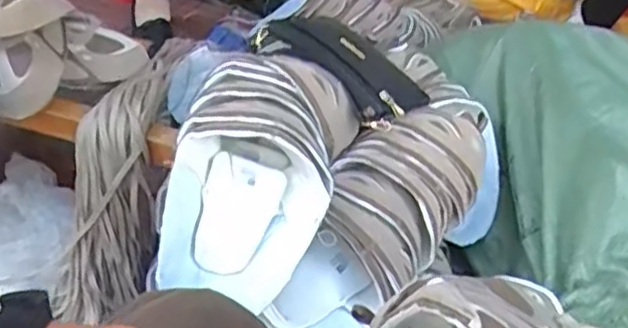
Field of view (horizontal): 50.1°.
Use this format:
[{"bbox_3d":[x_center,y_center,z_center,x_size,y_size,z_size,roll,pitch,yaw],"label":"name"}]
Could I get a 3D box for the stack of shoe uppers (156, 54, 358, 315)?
[{"bbox_3d":[-0.067,0.016,0.798,0.178,0.165,0.297,13,37,8],"label":"stack of shoe uppers"}]

